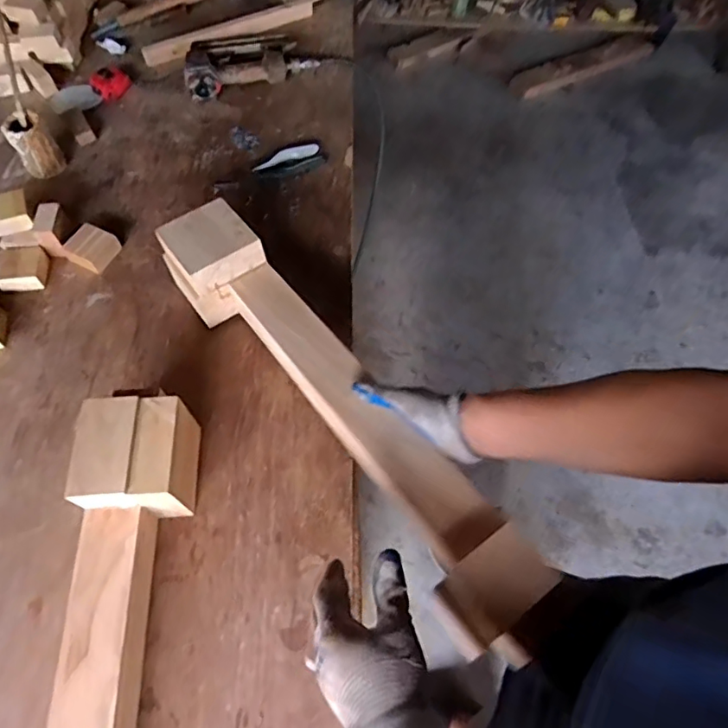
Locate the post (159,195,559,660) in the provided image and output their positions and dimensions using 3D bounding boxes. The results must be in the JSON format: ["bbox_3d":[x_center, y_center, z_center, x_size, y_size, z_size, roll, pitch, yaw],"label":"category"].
[{"bbox_3d":[-0.048,0.033,0.648,0.114,0.094,0.659,-34,62,-19],"label":"post"}]

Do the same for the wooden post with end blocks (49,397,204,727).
[{"bbox_3d":[-0.260,0.363,0.529,0.124,0.117,0.709,0,62,-3],"label":"wooden post with end blocks"}]

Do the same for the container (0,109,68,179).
[{"bbox_3d":[-0.555,-0.368,0.899,0.066,0.089,0.056,-33,68,-18],"label":"container"}]

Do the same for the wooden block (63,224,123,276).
[{"bbox_3d":[-0.441,-0.187,0.863,0.064,0.034,0.067,21,63,9],"label":"wooden block"}]

